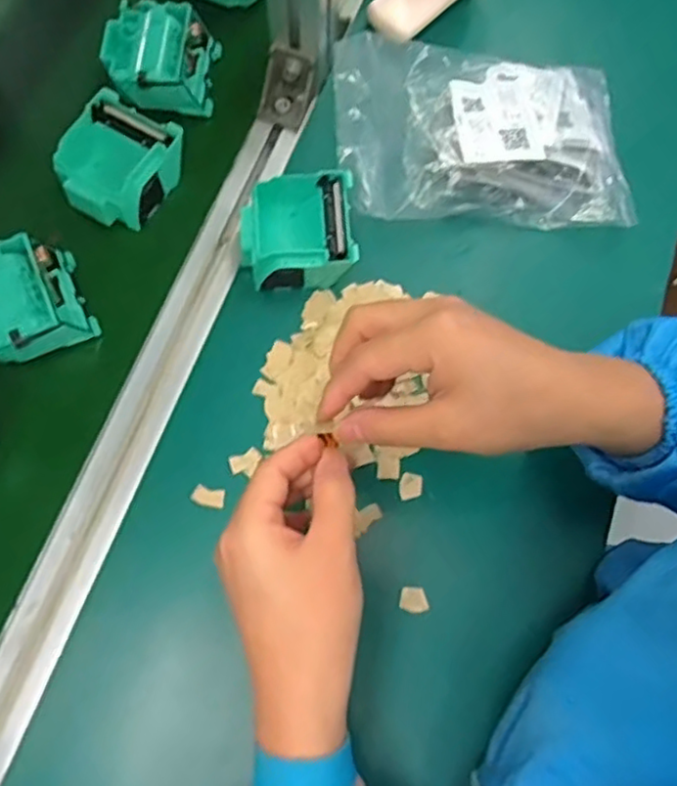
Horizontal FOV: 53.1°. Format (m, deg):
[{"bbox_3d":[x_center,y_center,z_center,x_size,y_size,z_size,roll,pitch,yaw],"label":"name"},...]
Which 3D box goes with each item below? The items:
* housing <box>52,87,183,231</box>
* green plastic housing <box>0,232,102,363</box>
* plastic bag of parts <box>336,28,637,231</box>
[{"bbox_3d":[-0.164,-0.170,0.507,0.078,0.041,0.085,36,74,9],"label":"housing"},{"bbox_3d":[-0.219,-0.060,0.470,0.083,0.047,0.081,-24,75,-10],"label":"green plastic housing"},{"bbox_3d":[0.106,-0.194,0.509,0.219,0.035,0.150,5,71,-1],"label":"plastic bag of parts"}]

